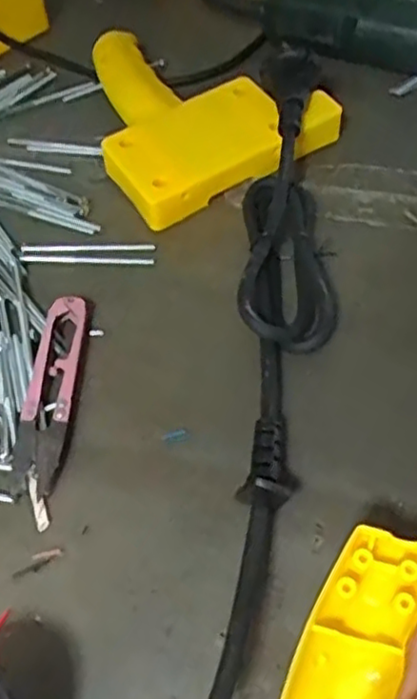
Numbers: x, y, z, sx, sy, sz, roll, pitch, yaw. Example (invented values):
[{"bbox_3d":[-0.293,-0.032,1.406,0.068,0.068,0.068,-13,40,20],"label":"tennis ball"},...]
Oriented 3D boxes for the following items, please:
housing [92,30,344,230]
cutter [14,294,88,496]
[{"bbox_3d":[-0.015,-0.148,0.408,0.125,0.027,0.154,-29,59,-15],"label":"housing"},{"bbox_3d":[-0.071,0.016,0.309,0.021,0.008,0.097,0,56,4],"label":"cutter"}]

